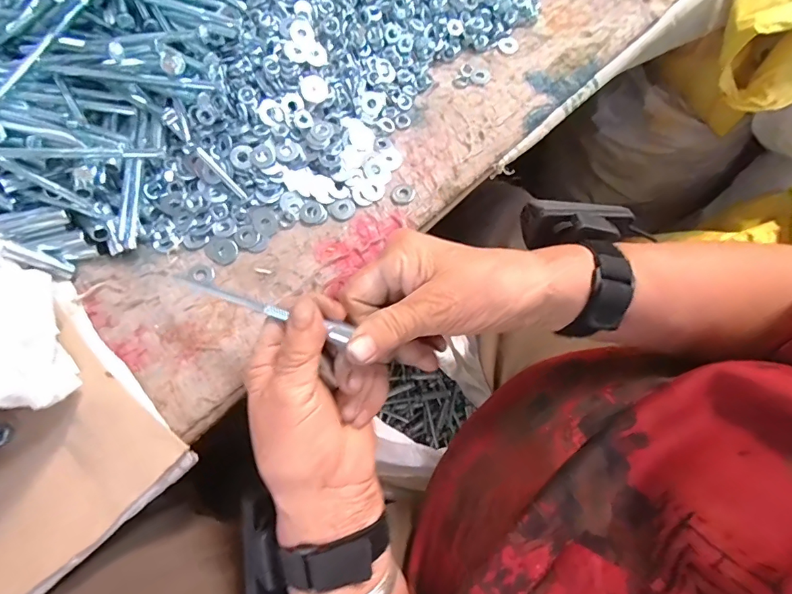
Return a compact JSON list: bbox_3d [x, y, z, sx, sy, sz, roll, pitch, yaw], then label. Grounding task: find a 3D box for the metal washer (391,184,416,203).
[{"bbox_3d":[0.006,-0.083,0.361,0.019,0.004,0.017,32,73,8],"label":"metal washer"}]

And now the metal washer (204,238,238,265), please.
[{"bbox_3d":[-0.135,-0.036,0.348,0.024,0.004,0.020,25,72,6],"label":"metal washer"}]

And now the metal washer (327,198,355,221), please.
[{"bbox_3d":[-0.043,-0.069,0.358,0.020,0.004,0.016,-19,73,-8],"label":"metal washer"}]

